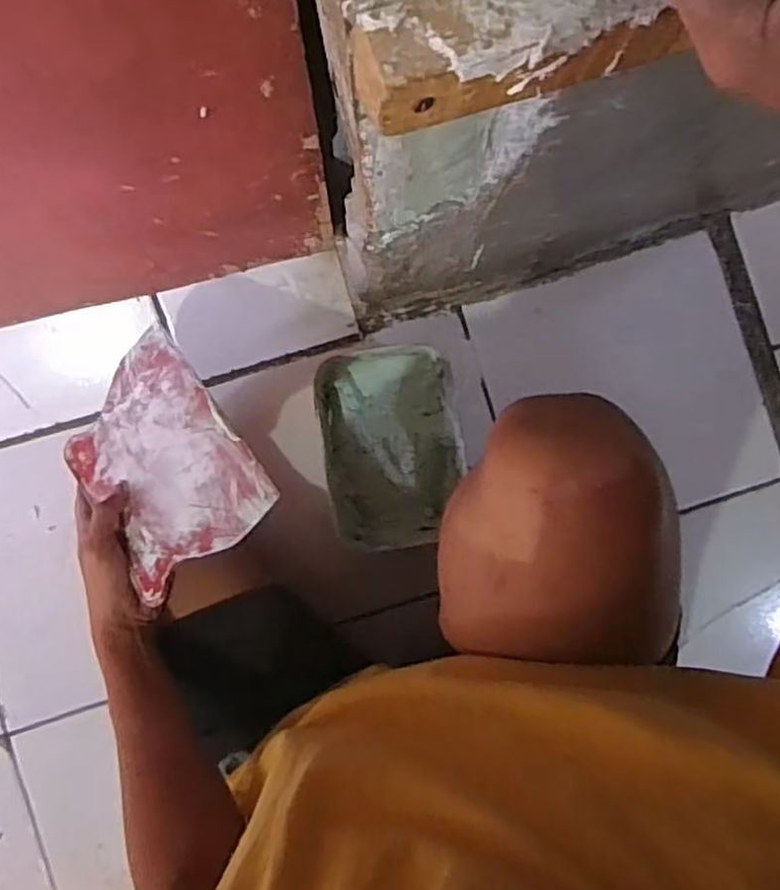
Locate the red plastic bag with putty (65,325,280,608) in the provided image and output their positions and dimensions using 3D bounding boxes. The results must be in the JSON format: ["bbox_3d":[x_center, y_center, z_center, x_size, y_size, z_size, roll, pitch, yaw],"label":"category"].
[{"bbox_3d":[-0.183,0.015,0.551,0.134,0.008,0.206,-48,60,11],"label":"red plastic bag with putty"}]

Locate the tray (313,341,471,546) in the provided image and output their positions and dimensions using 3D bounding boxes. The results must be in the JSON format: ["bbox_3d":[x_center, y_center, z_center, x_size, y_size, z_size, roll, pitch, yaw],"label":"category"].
[{"bbox_3d":[0.004,0.003,0.714,0.138,0.077,0.195,-9,89,-2],"label":"tray"}]

